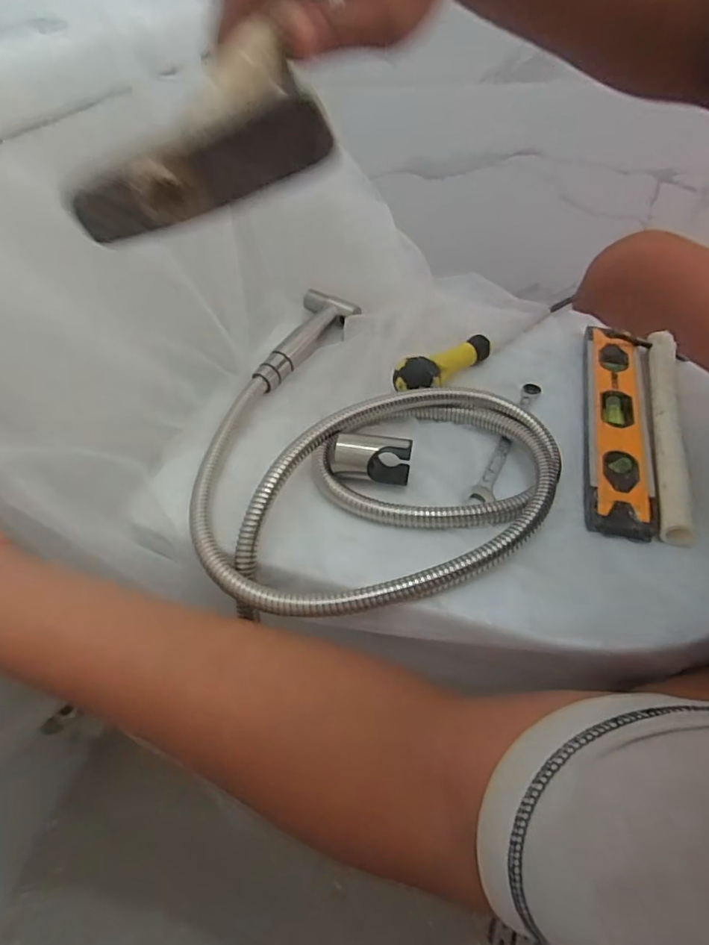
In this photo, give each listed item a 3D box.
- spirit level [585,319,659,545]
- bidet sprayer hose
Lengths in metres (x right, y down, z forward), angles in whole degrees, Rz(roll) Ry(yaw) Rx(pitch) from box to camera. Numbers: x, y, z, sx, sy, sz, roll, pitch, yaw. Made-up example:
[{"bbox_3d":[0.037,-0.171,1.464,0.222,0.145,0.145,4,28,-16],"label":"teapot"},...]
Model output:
[{"bbox_3d":[0.195,-0.042,0.397,0.044,0.022,0.211,9,47,15],"label":"spirit level"},{"bbox_3d":[-0.004,-0.031,0.372,0.240,0.050,0.253,-3,45,3],"label":"bidet sprayer hose"}]

